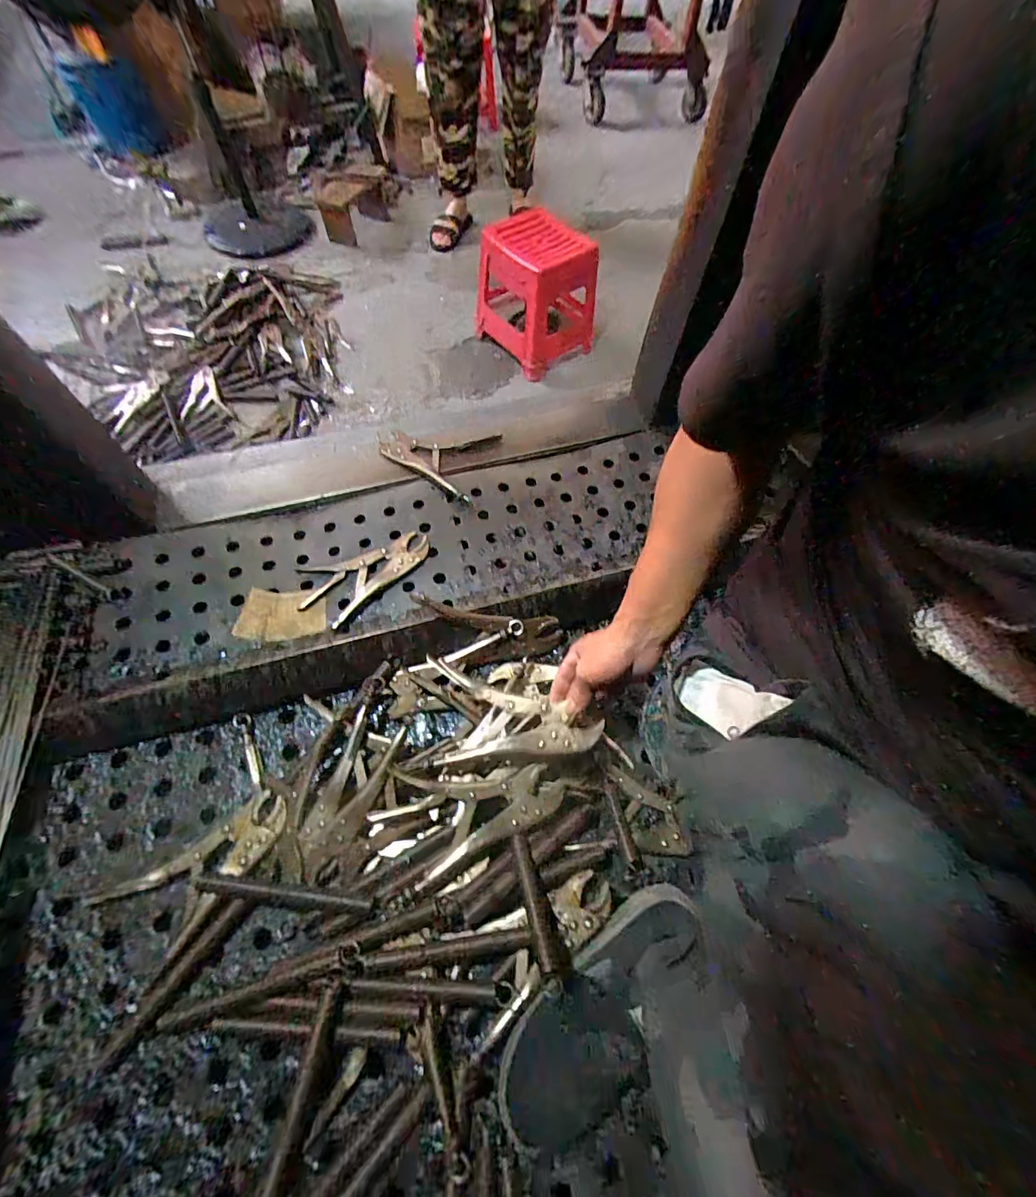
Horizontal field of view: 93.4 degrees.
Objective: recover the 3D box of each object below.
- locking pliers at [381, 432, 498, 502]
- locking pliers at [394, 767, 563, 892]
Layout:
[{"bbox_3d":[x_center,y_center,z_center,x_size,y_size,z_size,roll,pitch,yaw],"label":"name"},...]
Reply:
[{"bbox_3d":[-0.138,-0.275,0.880,0.198,0.022,0.153,28,65,11],"label":"locking pliers"},{"bbox_3d":[-0.038,0.238,0.582,0.186,0.025,0.120,-13,71,-15],"label":"locking pliers"}]

